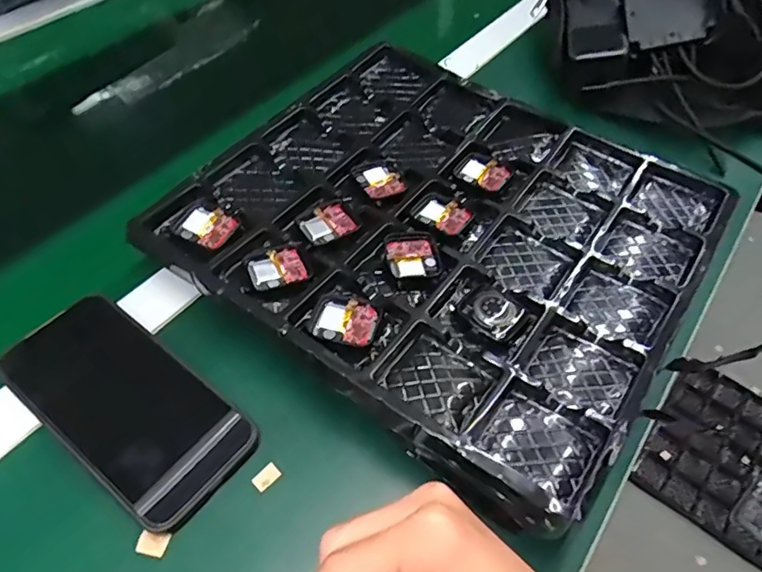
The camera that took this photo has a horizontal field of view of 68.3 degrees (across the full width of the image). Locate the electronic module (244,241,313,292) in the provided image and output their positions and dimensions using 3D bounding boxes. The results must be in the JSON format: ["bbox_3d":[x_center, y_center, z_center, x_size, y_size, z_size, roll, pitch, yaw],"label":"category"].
[{"bbox_3d":[-0.070,-0.015,0.378,0.040,0.004,0.037,-18,59,-16],"label":"electronic module"}]

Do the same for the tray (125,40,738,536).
[{"bbox_3d":[0.046,-0.052,0.415,0.342,0.036,0.315,33,60,18],"label":"tray"}]

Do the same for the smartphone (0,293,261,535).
[{"bbox_3d":[-0.155,0.069,0.341,0.160,0.010,0.077,34,60,18],"label":"smartphone"}]

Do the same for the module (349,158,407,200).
[{"bbox_3d":[-0.003,-0.085,0.449,0.033,0.011,0.047,-23,60,-19],"label":"module"}]

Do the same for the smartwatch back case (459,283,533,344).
[{"bbox_3d":[0.073,0.016,0.366,0.036,0.011,0.040,-36,65,-25],"label":"smartwatch back case"}]

